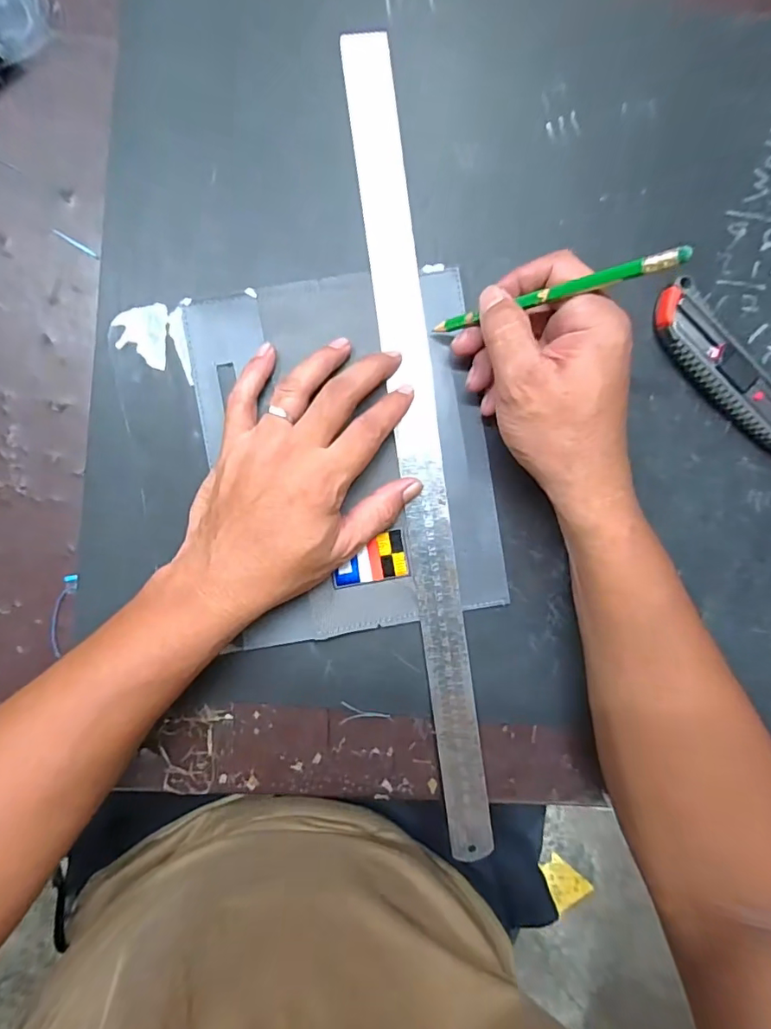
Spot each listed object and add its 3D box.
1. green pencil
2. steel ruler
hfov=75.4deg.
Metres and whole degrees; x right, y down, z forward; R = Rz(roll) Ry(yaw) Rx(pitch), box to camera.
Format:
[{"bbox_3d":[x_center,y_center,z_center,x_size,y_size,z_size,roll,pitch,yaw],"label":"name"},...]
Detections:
[{"bbox_3d":[0.081,-0.114,0.261,0.004,0.137,0.008,-5,95,-46],"label":"green pencil"},{"bbox_3d":[0.024,-0.030,0.321,0.028,0.004,0.517,-8,93,-3],"label":"steel ruler"}]

